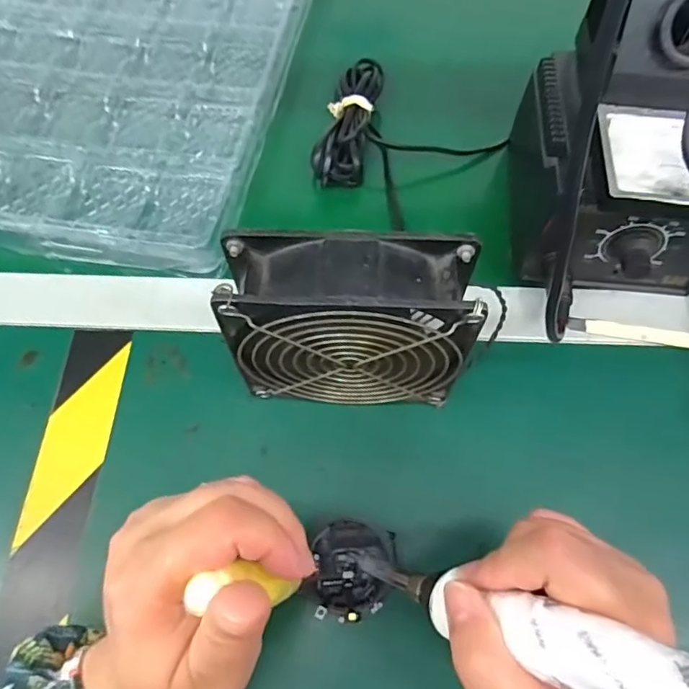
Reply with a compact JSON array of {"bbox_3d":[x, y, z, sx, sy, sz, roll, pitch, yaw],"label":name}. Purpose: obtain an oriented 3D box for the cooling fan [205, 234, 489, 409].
[{"bbox_3d":[0.002,-0.006,0.281,0.123,0.118,0.048,3,65,3],"label":"cooling fan"}]

